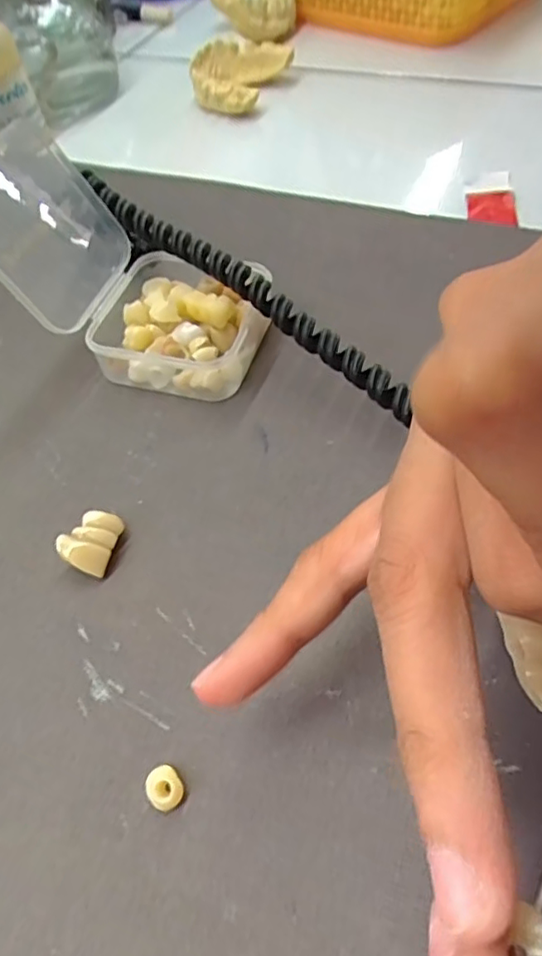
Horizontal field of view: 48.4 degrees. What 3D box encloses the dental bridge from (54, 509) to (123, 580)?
[{"bbox_3d":[-0.050,0.018,0.171,0.013,0.010,0.019,11,56,13],"label":"dental bridge"}]

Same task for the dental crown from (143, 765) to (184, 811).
[{"bbox_3d":[-0.024,0.069,0.135,0.007,0.004,0.009,-36,59,-19],"label":"dental crown"}]

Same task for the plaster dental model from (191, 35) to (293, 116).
[{"bbox_3d":[-0.020,-0.229,0.342,0.054,0.018,0.051,27,61,22],"label":"plaster dental model"}]

